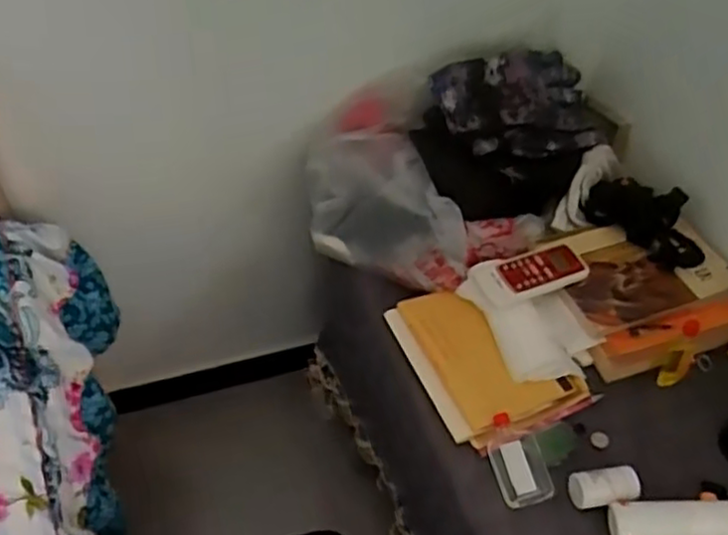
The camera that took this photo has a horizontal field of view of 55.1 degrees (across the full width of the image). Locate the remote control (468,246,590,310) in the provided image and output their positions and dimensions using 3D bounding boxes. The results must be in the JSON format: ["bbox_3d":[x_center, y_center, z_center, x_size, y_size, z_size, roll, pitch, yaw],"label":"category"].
[{"bbox_3d":[0.189,0.007,0.805,0.130,0.023,0.061,-12,52,-14],"label":"remote control"}]

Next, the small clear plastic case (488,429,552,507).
[{"bbox_3d":[0.156,0.200,0.697,0.051,0.012,0.071,-18,54,2],"label":"small clear plastic case"}]

